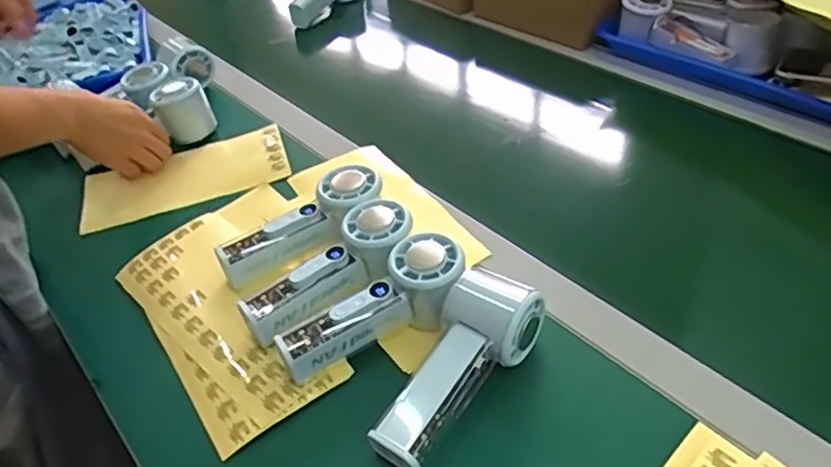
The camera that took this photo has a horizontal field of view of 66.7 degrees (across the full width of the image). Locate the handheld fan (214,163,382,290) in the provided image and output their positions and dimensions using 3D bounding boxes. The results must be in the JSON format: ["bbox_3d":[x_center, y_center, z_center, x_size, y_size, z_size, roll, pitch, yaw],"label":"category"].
[{"bbox_3d":[-0.098,-0.010,0.546,0.155,0.041,0.056,-36,48,-9],"label":"handheld fan"}]

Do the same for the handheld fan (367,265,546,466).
[{"bbox_3d":[0.027,0.097,0.448,0.055,0.050,0.150,27,66,32],"label":"handheld fan"}]

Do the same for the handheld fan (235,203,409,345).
[{"bbox_3d":[-0.063,0.036,0.505,0.057,0.056,0.147,31,54,34],"label":"handheld fan"}]

